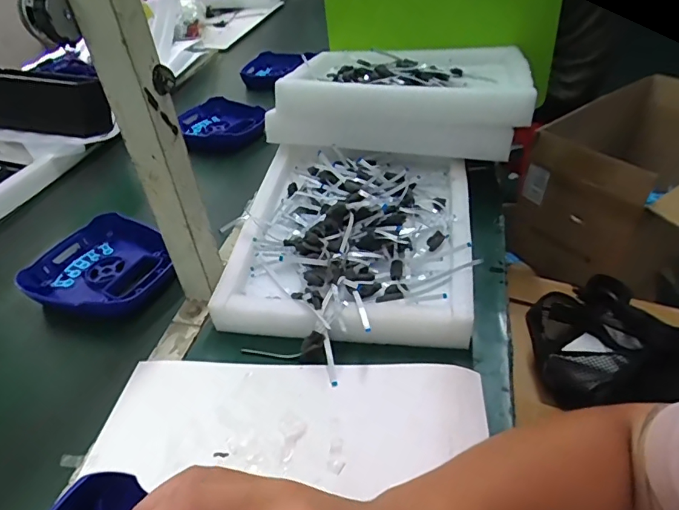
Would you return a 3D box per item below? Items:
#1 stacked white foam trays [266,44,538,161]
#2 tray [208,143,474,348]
[{"bbox_3d":[0.101,-0.263,0.750,0.366,0.097,0.258,6,42,14],"label":"stacked white foam trays"},{"bbox_3d":[0.017,-0.035,0.608,0.288,0.071,0.329,3,42,10],"label":"tray"}]

